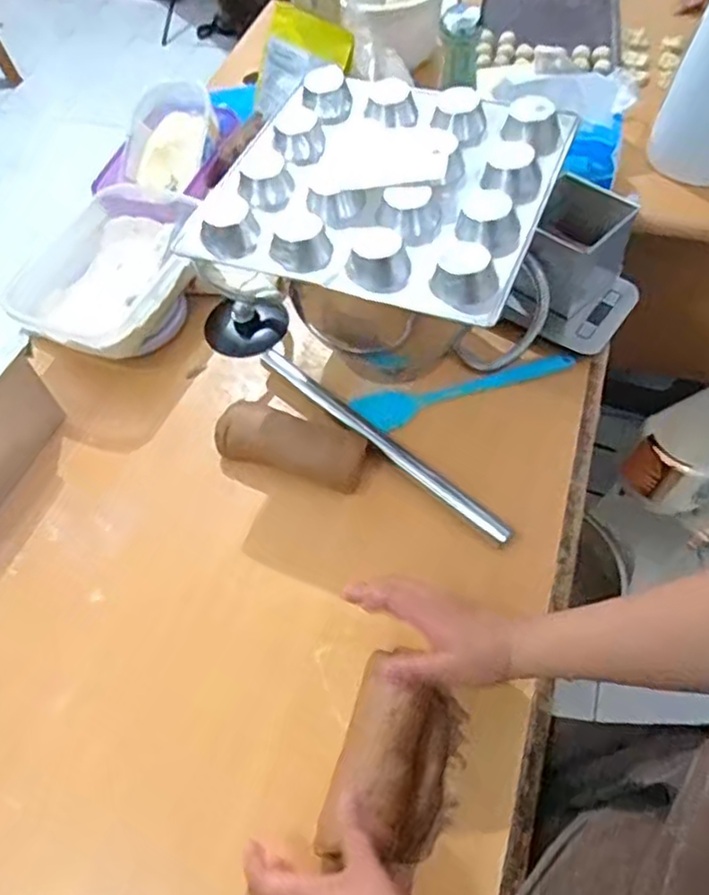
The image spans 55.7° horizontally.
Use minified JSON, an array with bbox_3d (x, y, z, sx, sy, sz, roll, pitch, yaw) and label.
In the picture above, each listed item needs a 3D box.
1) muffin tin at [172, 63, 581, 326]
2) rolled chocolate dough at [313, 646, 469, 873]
[{"bbox_3d":[0.021,-0.257,0.646,0.315,0.048,0.288,17,59,15],"label":"muffin tin"},{"bbox_3d":[0.036,0.249,0.531,0.092,0.057,0.131,14,59,13],"label":"rolled chocolate dough"}]

